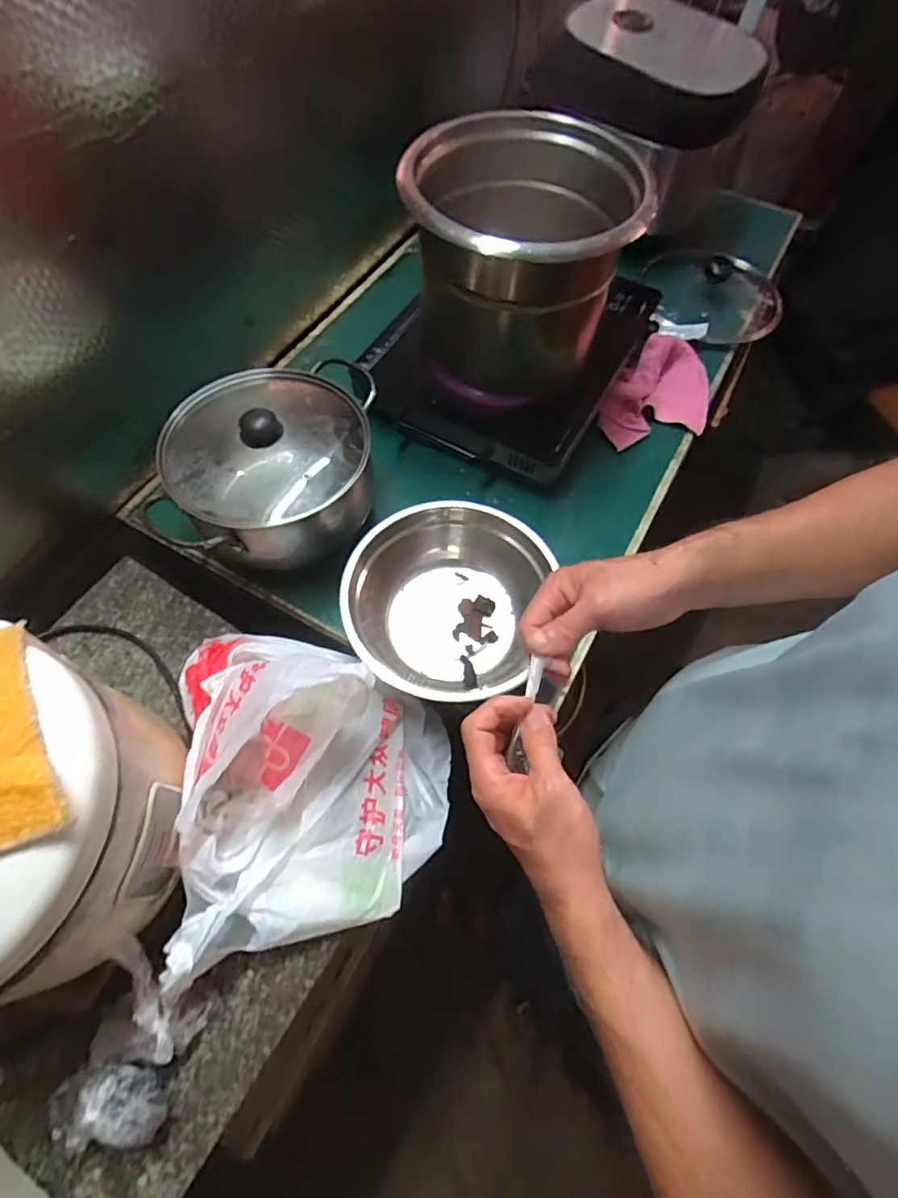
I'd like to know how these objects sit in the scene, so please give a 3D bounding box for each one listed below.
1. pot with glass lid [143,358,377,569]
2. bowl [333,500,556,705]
[{"bbox_3d":[-0.193,-0.148,0.636,0.209,0.131,0.263,16,63,5],"label":"pot with glass lid"},{"bbox_3d":[-0.005,0.011,0.623,0.215,0.100,0.227,19,64,6],"label":"bowl"}]

